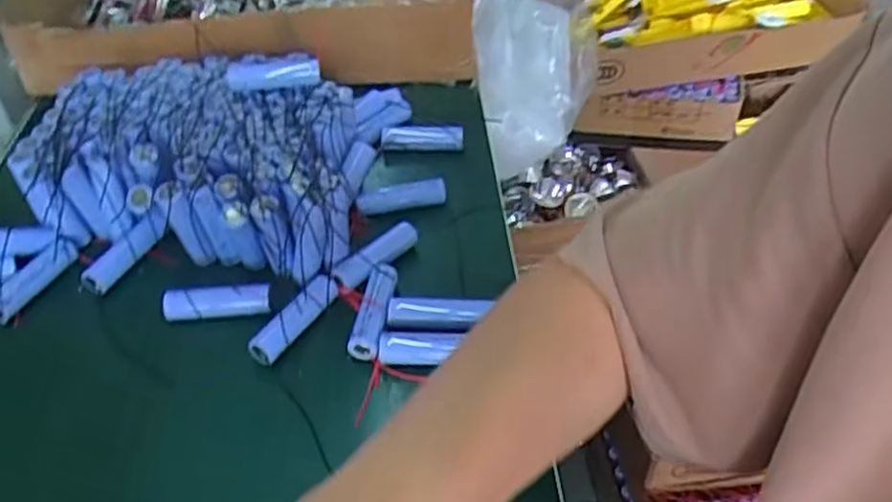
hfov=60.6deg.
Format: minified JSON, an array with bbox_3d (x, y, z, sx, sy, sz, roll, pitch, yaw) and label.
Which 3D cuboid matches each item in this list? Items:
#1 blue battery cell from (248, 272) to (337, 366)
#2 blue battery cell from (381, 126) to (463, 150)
[{"bbox_3d":[-0.089,0.041,0.439,0.068,0.014,0.019,-43,49,9],"label":"blue battery cell"},{"bbox_3d":[-0.019,-0.091,0.606,0.064,0.018,0.021,3,42,5],"label":"blue battery cell"}]

